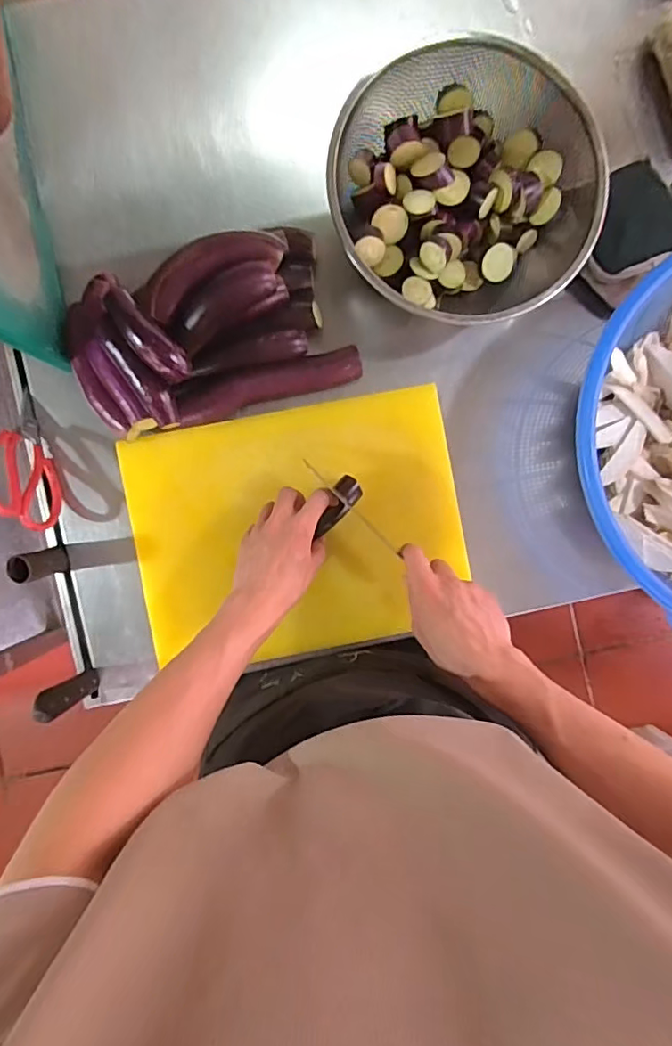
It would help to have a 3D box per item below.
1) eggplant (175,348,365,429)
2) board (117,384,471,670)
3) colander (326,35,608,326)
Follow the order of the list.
[{"bbox_3d":[-0.081,-0.170,0.656,0.228,0.037,0.043,-16,92,-1],"label":"eggplant"},{"bbox_3d":[-0.044,0.009,0.669,0.391,0.023,0.295,-10,92,-1],"label":"board"},{"bbox_3d":[0.153,-0.387,0.641,0.293,0.116,0.270,0,91,-1],"label":"colander"}]

